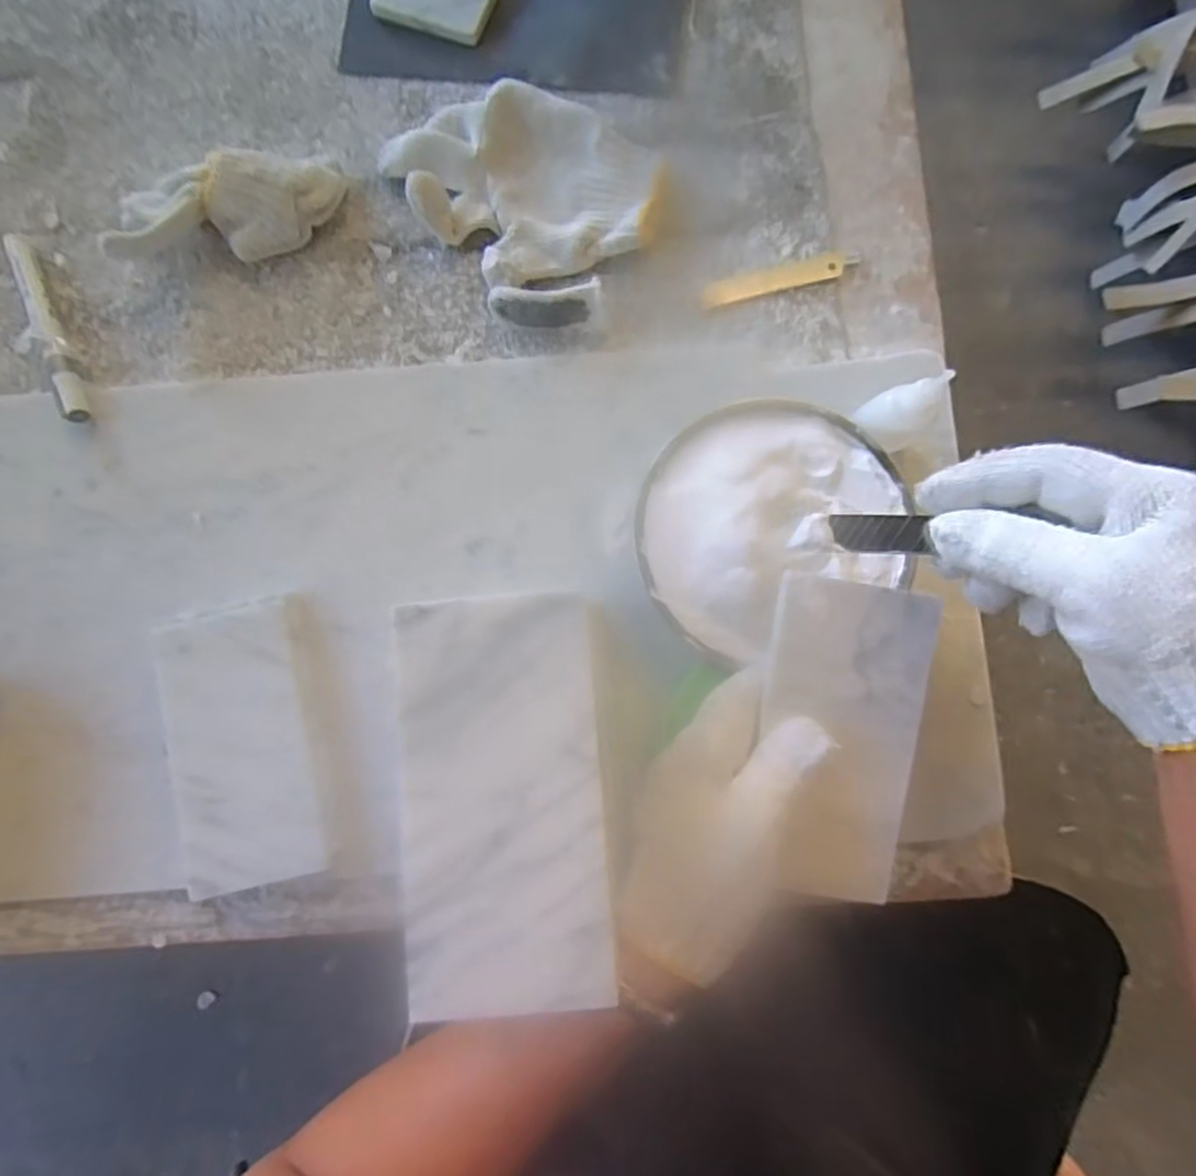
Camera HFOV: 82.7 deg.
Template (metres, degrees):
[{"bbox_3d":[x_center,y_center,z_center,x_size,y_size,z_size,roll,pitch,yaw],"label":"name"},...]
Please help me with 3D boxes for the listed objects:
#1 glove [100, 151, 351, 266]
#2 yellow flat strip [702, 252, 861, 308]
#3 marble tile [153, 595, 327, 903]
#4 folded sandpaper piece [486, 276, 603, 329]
[{"bbox_3d":[-0.231,-0.236,0.424,0.137,0.042,0.052,-10,83,-1],"label":"glove"},{"bbox_3d":[0.118,-0.200,0.439,0.105,0.007,0.018,-16,83,-1],"label":"yellow flat strip"},{"bbox_3d":[-0.201,0.088,0.385,0.072,0.017,0.153,-13,83,-3],"label":"marble tile"},{"bbox_3d":[-0.033,-0.172,0.417,0.066,0.025,0.020,-1,83,0],"label":"folded sandpaper piece"}]

